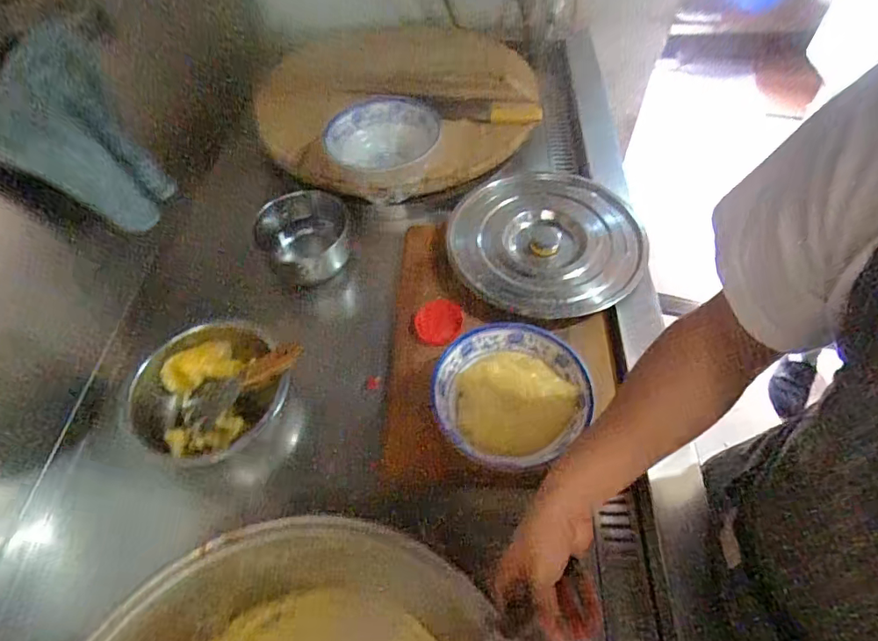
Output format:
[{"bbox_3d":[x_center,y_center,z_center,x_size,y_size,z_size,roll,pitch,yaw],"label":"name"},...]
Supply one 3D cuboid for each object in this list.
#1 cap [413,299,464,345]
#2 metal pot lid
[{"bbox_3d":[-0.002,0.001,0.723,0.064,0.067,0.012,22,14,1],"label":"cap"},{"bbox_3d":[0.170,-0.128,0.805,0.296,0.054,0.293,-1,54,2],"label":"metal pot lid"}]

